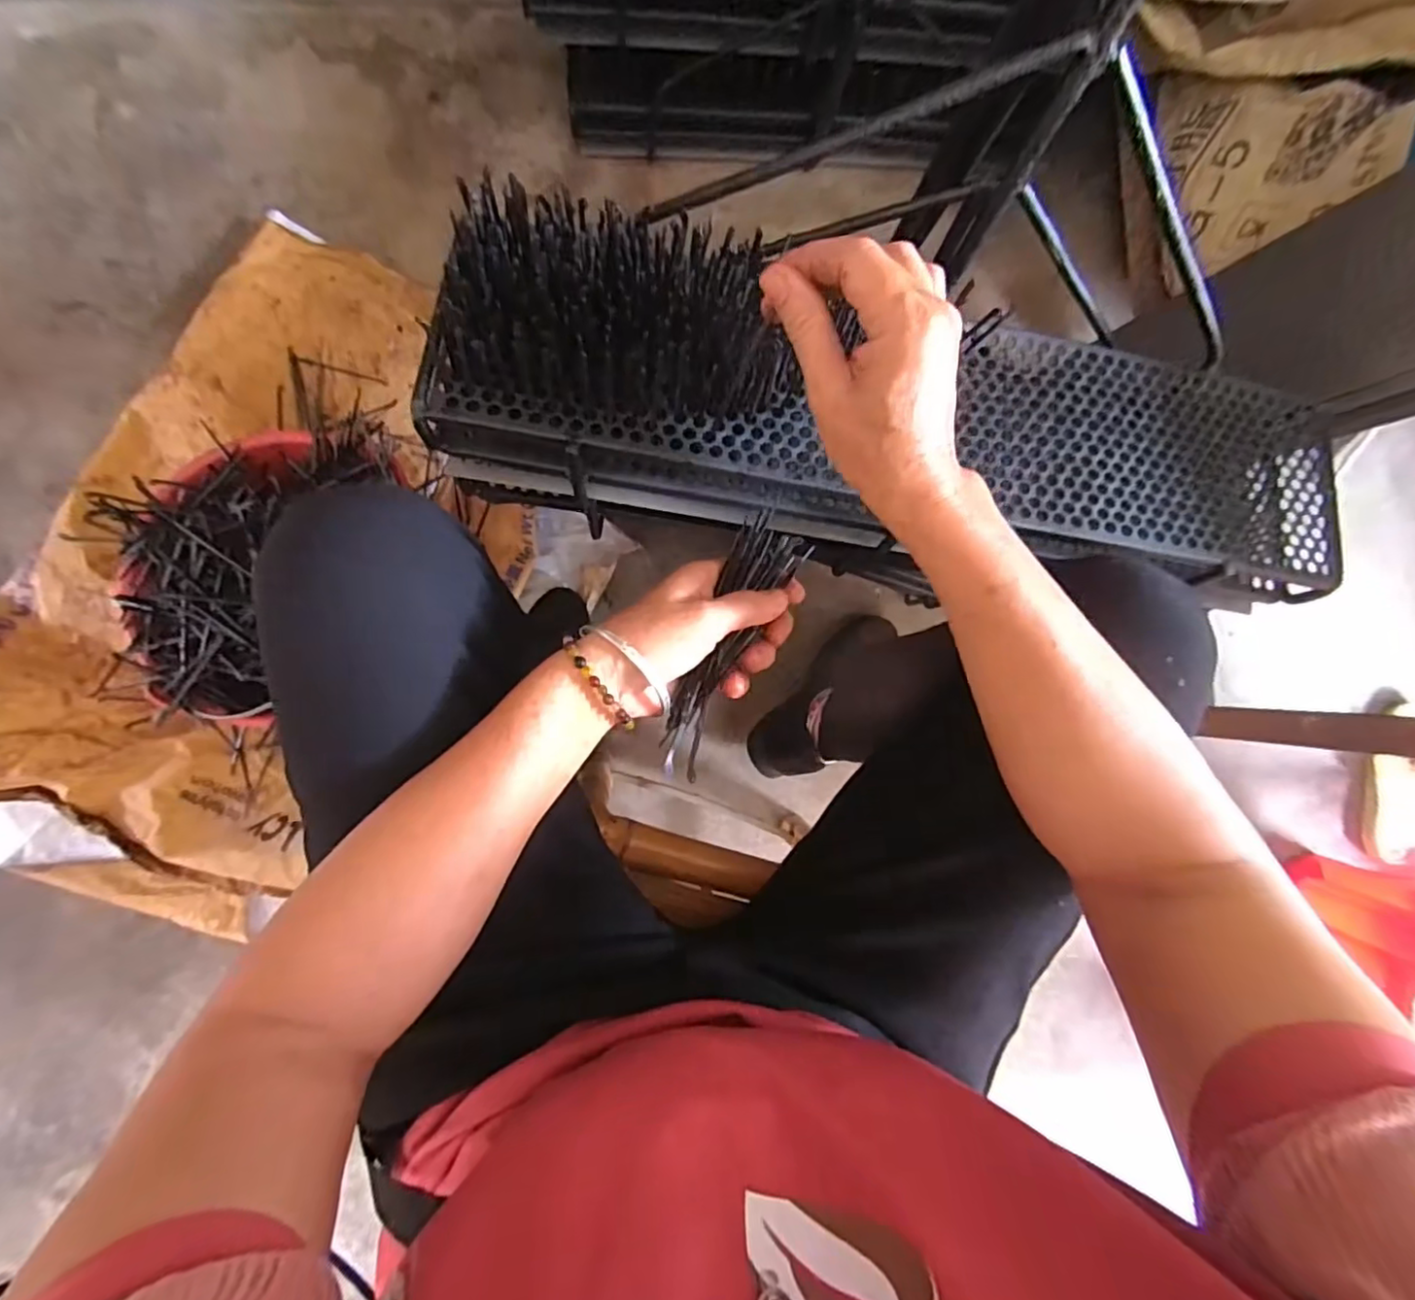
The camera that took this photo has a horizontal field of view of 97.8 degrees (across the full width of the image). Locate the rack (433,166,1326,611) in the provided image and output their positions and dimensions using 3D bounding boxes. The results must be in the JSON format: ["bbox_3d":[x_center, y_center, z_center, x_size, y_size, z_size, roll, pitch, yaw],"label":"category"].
[{"bbox_3d":[0.135,-0.148,0.410,0.600,0.097,0.161,5,87,-8],"label":"rack"}]

